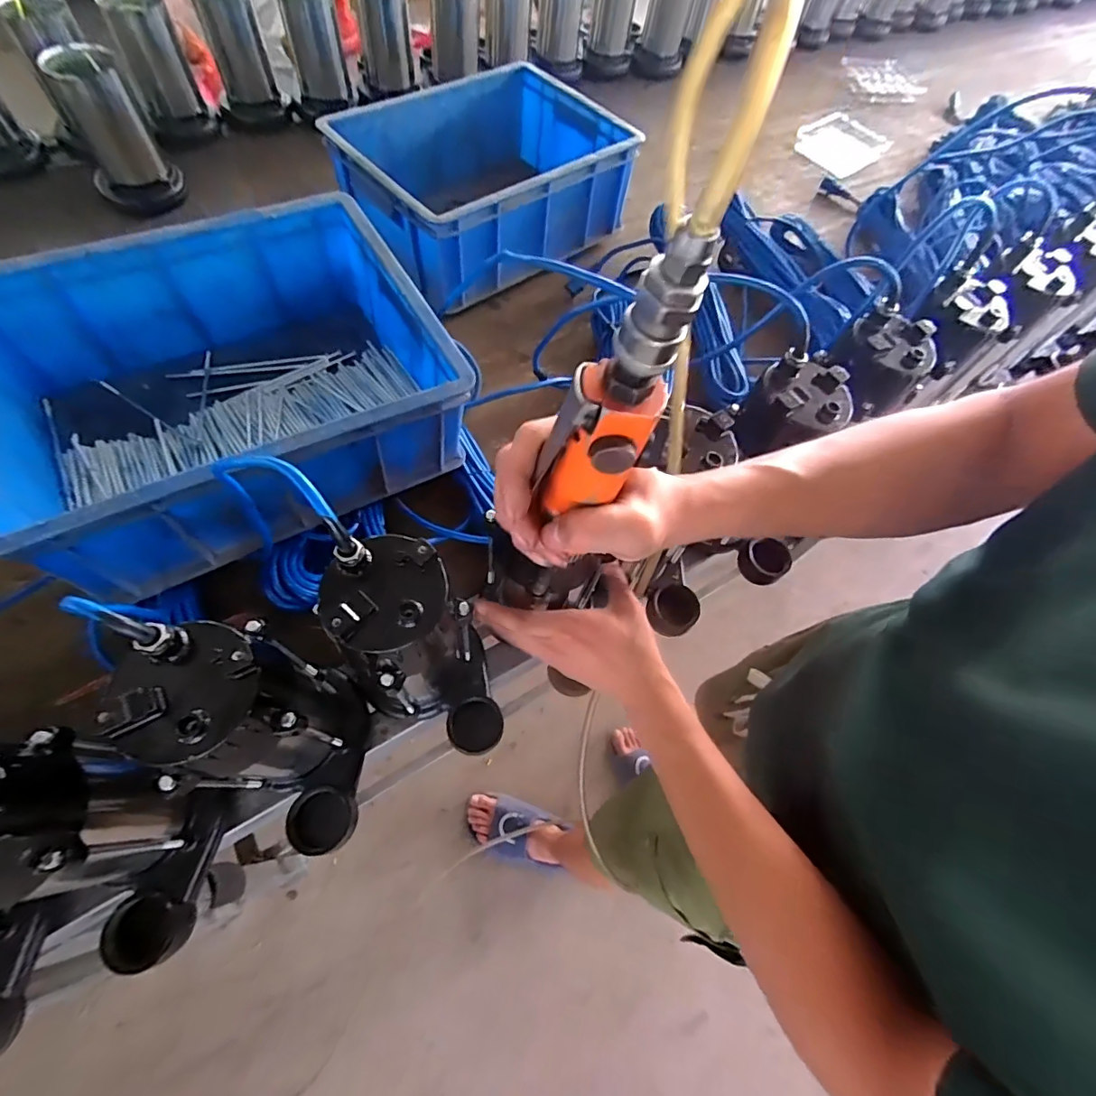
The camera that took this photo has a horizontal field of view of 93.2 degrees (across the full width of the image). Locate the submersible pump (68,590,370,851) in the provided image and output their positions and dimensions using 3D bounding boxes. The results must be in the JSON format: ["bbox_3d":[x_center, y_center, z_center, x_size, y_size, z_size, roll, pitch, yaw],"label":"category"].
[{"bbox_3d":[-0.205,0.138,0.388,0.098,0.260,0.138,-32,71,-21],"label":"submersible pump"}]

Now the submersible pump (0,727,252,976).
[{"bbox_3d":[-0.330,0.211,0.352,0.096,0.234,0.144,6,62,-4],"label":"submersible pump"}]

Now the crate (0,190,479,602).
[{"bbox_3d":[-0.319,-0.159,0.533,0.397,0.175,0.297,-28,69,-19],"label":"crate"}]

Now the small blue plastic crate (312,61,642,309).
[{"bbox_3d":[-0.099,-0.578,0.826,0.400,0.160,0.302,-36,72,-22],"label":"small blue plastic crate"}]

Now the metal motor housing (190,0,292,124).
[{"bbox_3d":[-0.544,-0.880,0.922,0.102,0.174,0.084,-14,65,-14],"label":"metal motor housing"}]

